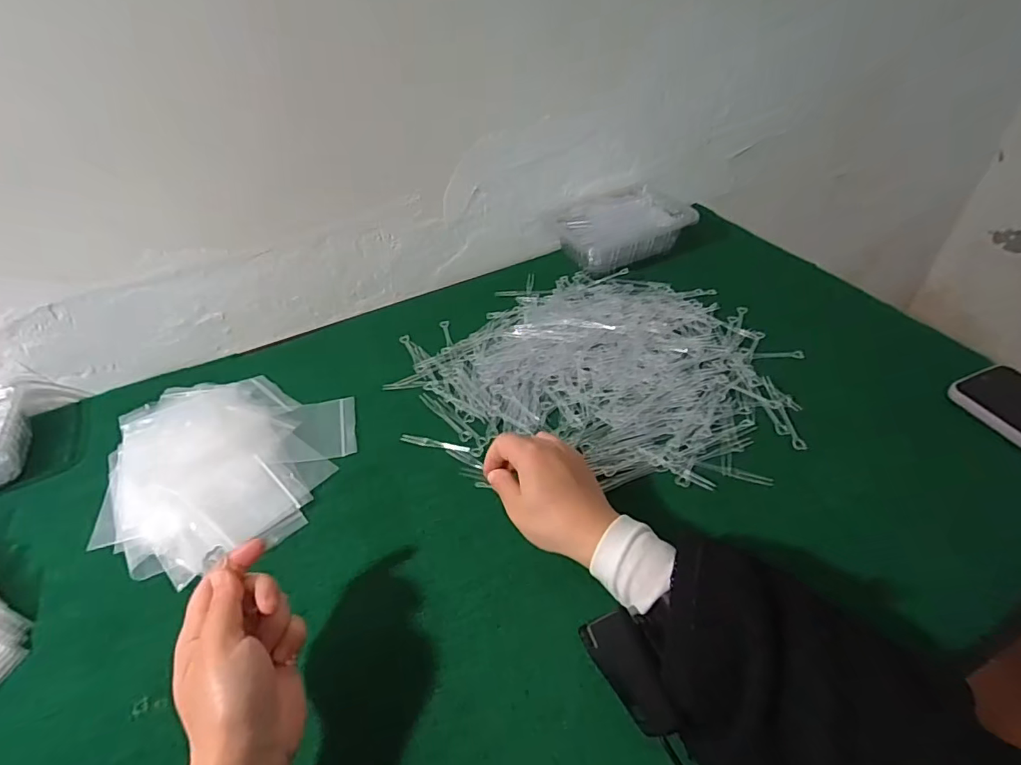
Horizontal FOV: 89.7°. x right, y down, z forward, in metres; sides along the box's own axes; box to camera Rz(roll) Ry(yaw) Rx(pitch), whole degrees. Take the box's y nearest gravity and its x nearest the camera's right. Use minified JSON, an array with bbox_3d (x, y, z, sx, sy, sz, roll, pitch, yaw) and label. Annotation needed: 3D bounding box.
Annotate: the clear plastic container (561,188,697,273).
[{"bbox_3d":[0.151,-0.215,0.716,0.177,0.065,0.131,-21,46,-15],"label":"clear plastic container"}]

